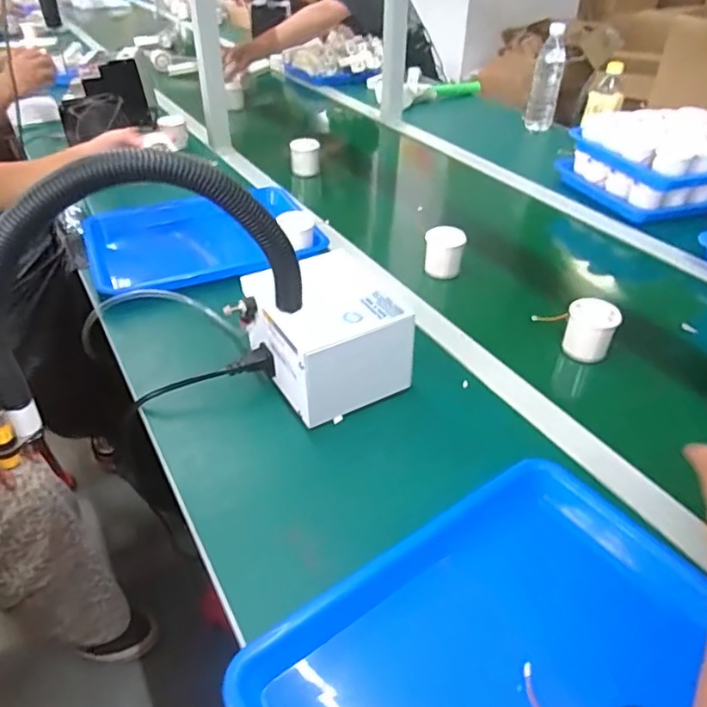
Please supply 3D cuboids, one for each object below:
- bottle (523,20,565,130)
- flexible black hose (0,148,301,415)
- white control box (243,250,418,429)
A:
[{"bbox_3d":[0.457,-0.646,1.375,0.068,0.217,0.071,12,39,15],"label":"bottle"},{"bbox_3d":[-0.194,-0.075,0.516,0.288,0.199,0.036,-14,40,-19],"label":"flexible black hose"},{"bbox_3d":[-0.030,-0.023,0.646,0.131,0.107,0.151,-20,41,-24],"label":"white control box"}]

